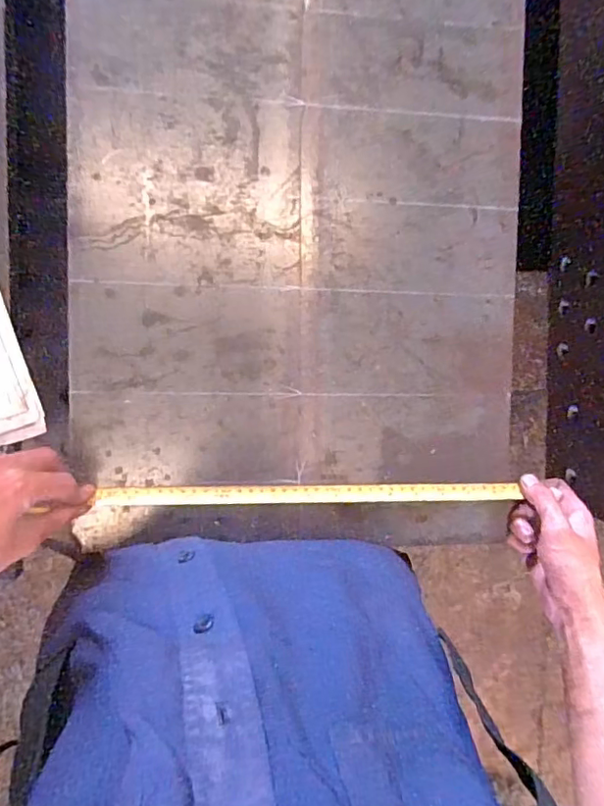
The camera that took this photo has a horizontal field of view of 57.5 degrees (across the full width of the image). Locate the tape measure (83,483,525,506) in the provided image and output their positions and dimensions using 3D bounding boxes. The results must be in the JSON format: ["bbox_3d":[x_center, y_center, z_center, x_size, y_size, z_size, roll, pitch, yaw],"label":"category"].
[{"bbox_3d":[0.016,0.083,0.501,0.379,0.006,0.015,1,94,-7],"label":"tape measure"}]

